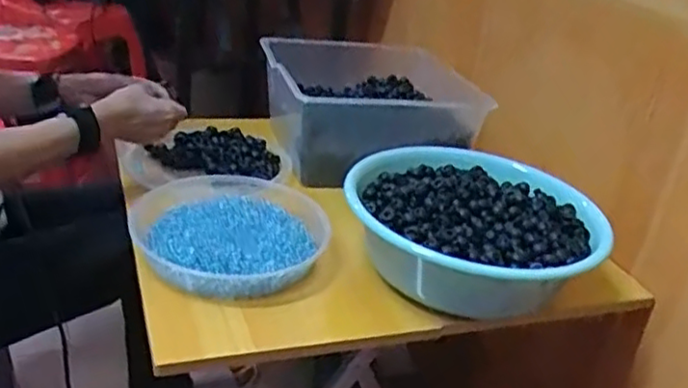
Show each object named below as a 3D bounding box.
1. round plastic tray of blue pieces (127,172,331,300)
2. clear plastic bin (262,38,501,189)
[{"bbox_3d":[-0.140,0.043,0.822,0.222,0.040,0.253,-2,28,-19],"label":"round plastic tray of blue pieces"},{"bbox_3d":[0.033,-0.134,1.056,0.286,0.160,0.292,-3,28,-20],"label":"clear plastic bin"}]

